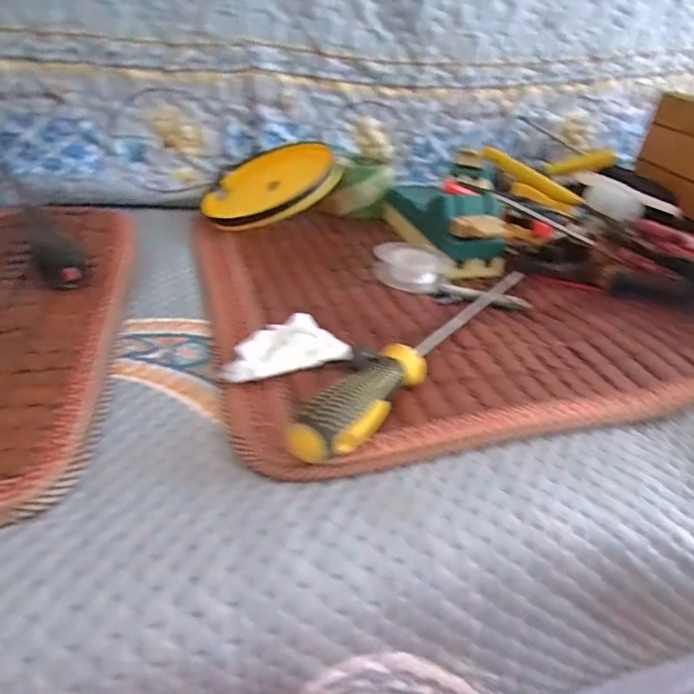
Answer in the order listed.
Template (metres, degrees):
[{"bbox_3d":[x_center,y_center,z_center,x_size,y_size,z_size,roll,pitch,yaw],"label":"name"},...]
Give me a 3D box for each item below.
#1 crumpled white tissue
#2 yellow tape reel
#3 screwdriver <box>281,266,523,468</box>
[{"bbox_3d":[-0.043,0.001,0.334,0.082,0.015,0.052,-13,38,-24],"label":"crumpled white tissue"},{"bbox_3d":[-0.088,-0.186,0.575,0.152,0.019,0.169,-24,44,1],"label":"yellow tape reel"},{"bbox_3d":[0.053,-0.004,0.335,0.028,0.032,0.263,23,38,26],"label":"screwdriver"}]

